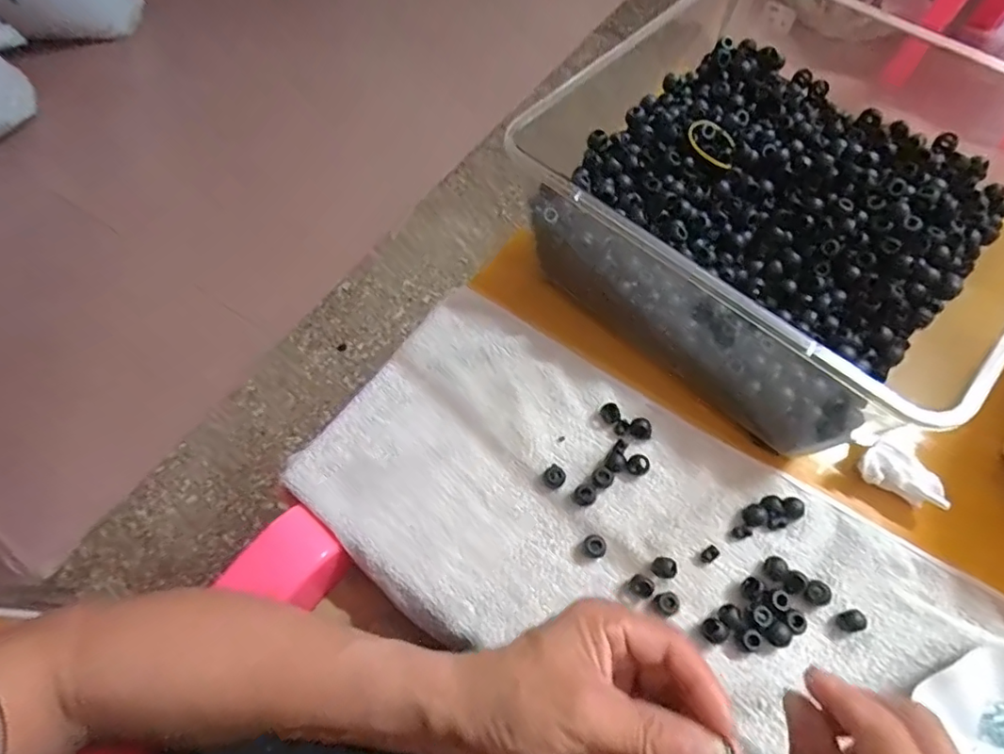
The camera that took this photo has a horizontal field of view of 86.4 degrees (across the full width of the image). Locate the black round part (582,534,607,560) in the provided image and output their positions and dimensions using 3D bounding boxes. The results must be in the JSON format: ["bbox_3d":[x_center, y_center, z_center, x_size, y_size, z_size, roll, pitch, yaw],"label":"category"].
[{"bbox_3d":[0.062,0.114,0.359,0.016,0.012,0.014,41,70,18],"label":"black round part"}]

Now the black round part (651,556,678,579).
[{"bbox_3d":[0.108,0.125,0.352,0.014,0.012,0.014,0,63,0],"label":"black round part"}]

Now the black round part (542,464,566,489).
[{"bbox_3d":[0.037,0.071,0.381,0.013,0.010,0.015,-41,70,-19],"label":"black round part"}]

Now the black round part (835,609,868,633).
[{"bbox_3d":[0.220,0.153,0.335,0.016,0.008,0.012,-17,64,-9],"label":"black round part"}]

